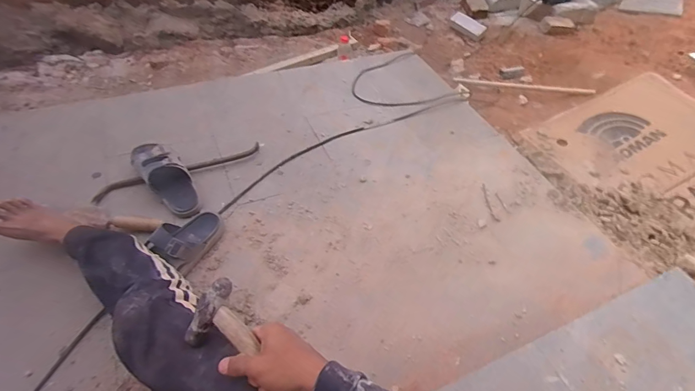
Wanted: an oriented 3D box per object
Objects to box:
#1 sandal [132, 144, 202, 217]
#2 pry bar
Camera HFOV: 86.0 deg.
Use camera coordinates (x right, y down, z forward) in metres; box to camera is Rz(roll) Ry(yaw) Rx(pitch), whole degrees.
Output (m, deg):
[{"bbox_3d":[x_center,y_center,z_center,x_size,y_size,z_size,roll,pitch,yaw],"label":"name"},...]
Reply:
[{"bbox_3d":[-0.473,-0.051,0.981,0.104,0.065,0.263,-36,78,-29],"label":"sandal"},{"bbox_3d":[-0.466,-0.074,1.056,0.458,0.033,0.064,-18,53,-21],"label":"pry bar"}]

